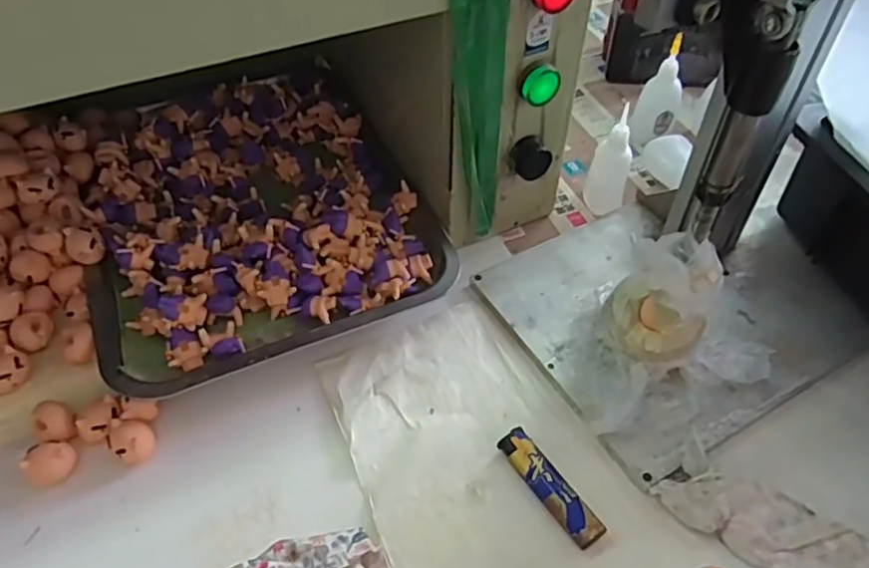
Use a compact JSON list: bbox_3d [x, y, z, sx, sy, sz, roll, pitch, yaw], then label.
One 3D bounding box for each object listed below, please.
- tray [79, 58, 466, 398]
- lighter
[{"bbox_3d":[-0.158,-0.078,0.543,0.254,0.052,0.335,-19,52,-16],"label":"tray"},{"bbox_3d":[0.071,0.124,0.395,0.019,0.010,0.080,-28,55,-22],"label":"lighter"}]

